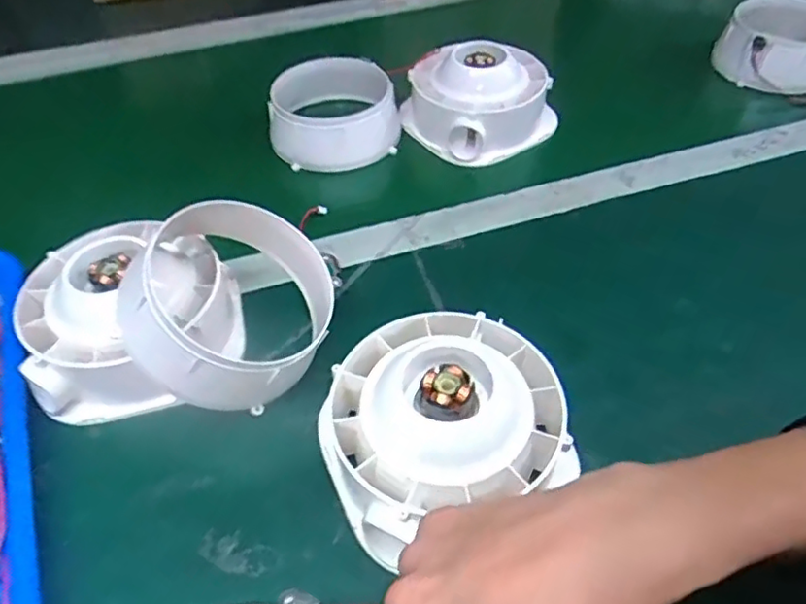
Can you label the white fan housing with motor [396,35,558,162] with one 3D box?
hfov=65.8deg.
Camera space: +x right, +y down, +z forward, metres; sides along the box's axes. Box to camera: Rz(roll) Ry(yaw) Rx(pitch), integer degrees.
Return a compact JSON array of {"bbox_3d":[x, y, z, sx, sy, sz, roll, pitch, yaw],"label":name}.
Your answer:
[{"bbox_3d":[0.071,-0.205,0.616,0.125,0.077,0.122,-1,48,2],"label":"white fan housing with motor"}]

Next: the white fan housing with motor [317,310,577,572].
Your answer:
[{"bbox_3d":[0.025,0.062,0.356,0.144,0.060,0.134,-19,50,-14],"label":"white fan housing with motor"}]

